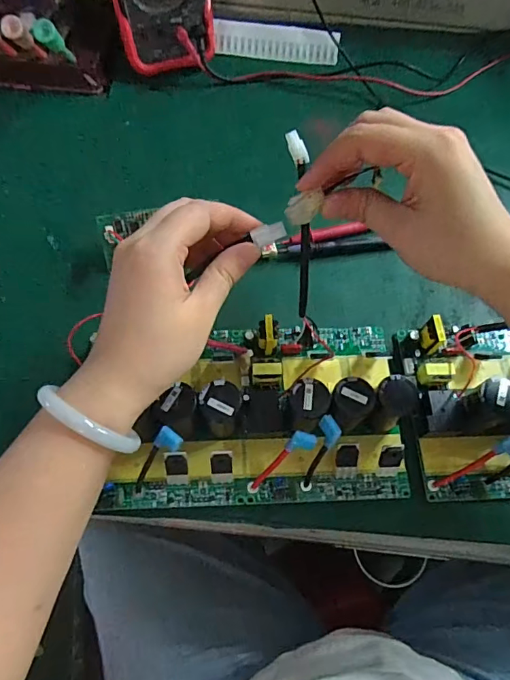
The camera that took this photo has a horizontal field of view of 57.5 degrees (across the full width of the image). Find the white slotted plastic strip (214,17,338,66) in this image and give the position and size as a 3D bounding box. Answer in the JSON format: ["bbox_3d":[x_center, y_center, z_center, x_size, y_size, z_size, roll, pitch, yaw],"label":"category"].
[{"bbox_3d":[0.025,-0.340,0.528,0.139,0.012,0.035,4,106,-3],"label":"white slotted plastic strip"}]

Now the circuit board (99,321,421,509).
[{"bbox_3d":[-0.001,0.045,0.342,0.234,0.052,0.138,-1,66,-3],"label":"circuit board"}]

